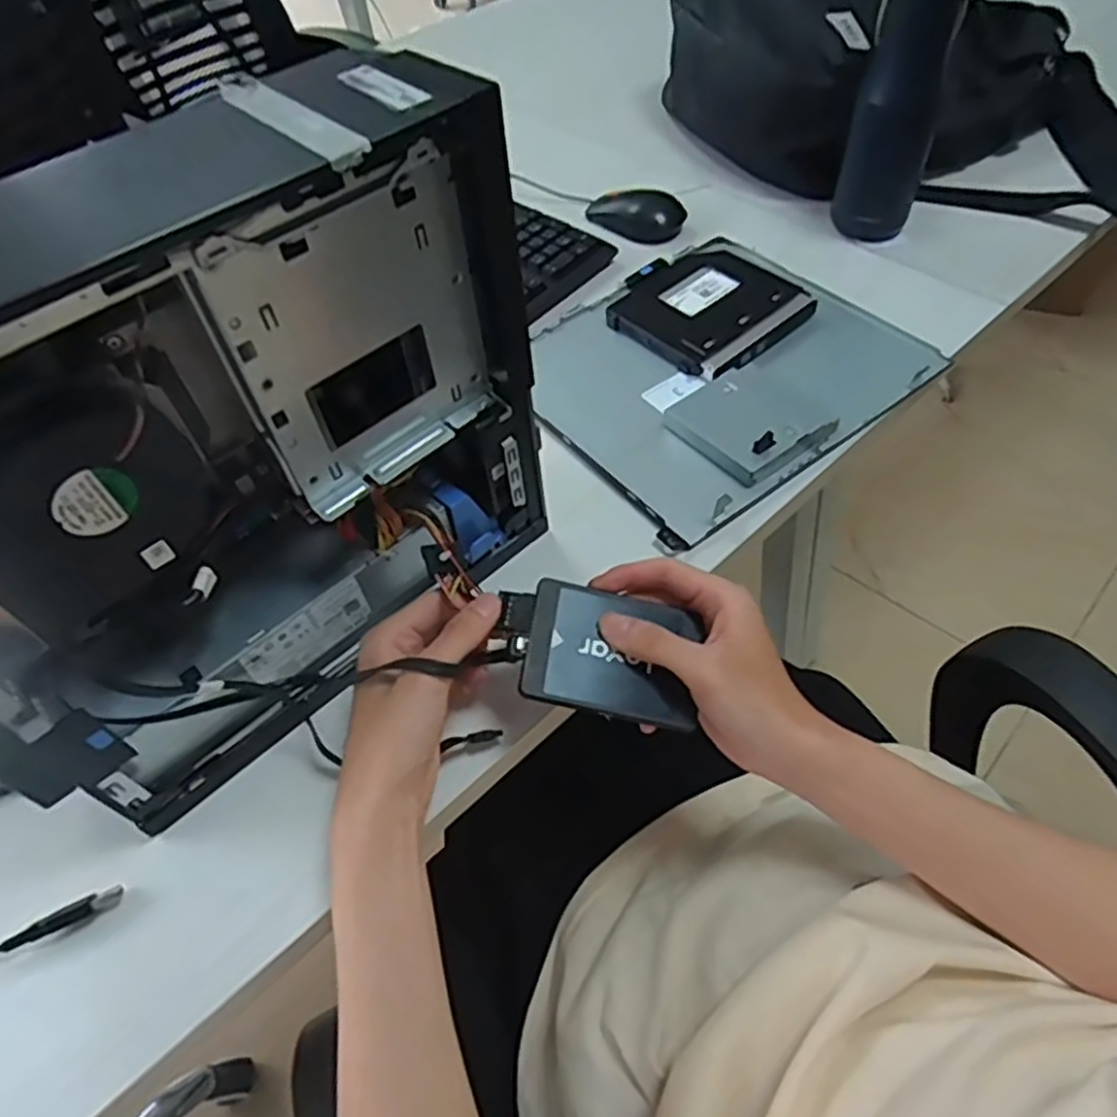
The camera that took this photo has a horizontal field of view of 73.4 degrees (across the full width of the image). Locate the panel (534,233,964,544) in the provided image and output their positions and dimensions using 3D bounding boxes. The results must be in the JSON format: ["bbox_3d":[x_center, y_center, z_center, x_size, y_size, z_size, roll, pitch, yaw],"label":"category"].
[{"bbox_3d":[0.123,-0.165,0.616,0.289,0.017,0.259,-34,58,-19],"label":"panel"}]

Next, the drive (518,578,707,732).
[{"bbox_3d":[0.030,0.052,0.417,0.095,0.005,0.069,14,66,-7],"label":"drive"}]

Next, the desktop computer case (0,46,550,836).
[{"bbox_3d":[-0.155,-0.037,0.386,0.320,0.292,0.103,-38,59,-22],"label":"desktop computer case"}]

